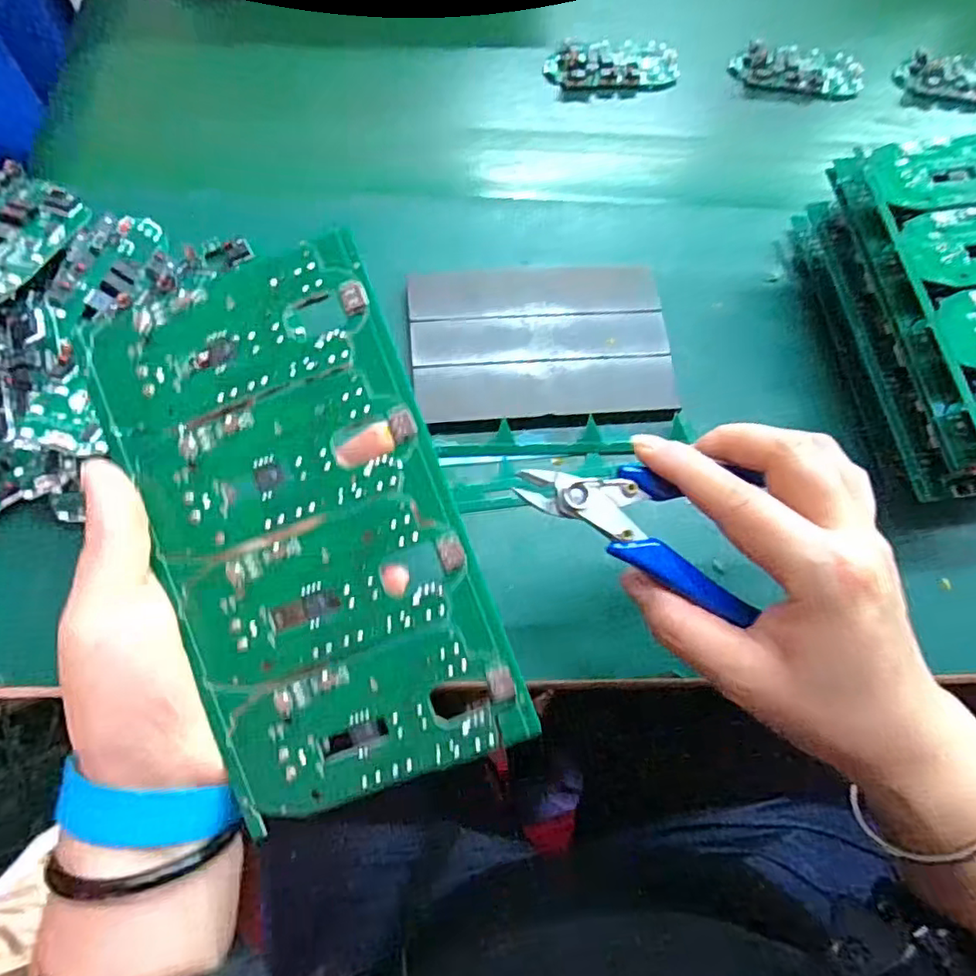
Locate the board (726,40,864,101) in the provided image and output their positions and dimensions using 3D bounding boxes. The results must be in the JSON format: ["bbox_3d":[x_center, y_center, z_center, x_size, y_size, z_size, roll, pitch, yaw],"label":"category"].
[{"bbox_3d":[0.233,-0.315,0.466,0.094,0.015,0.043,2,69,-2],"label":"board"}]

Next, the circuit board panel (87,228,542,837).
[{"bbox_3d":[-0.063,0.014,0.219,0.105,0.004,0.187,-20,89,1],"label":"circuit board panel"}]

